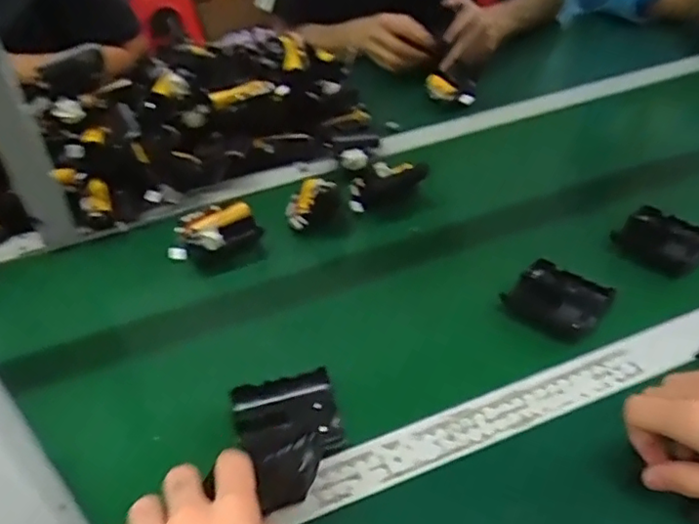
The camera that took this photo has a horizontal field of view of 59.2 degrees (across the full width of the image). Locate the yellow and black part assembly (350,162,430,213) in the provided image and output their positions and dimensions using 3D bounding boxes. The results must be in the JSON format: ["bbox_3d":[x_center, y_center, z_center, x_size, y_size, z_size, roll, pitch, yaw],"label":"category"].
[{"bbox_3d":[0.043,-0.094,0.713,0.094,0.047,0.035,-22,37,12],"label":"yellow and black part assembly"}]

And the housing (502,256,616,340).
[{"bbox_3d":[0.188,0.035,0.558,0.081,0.022,0.071,28,49,35],"label":"housing"}]

